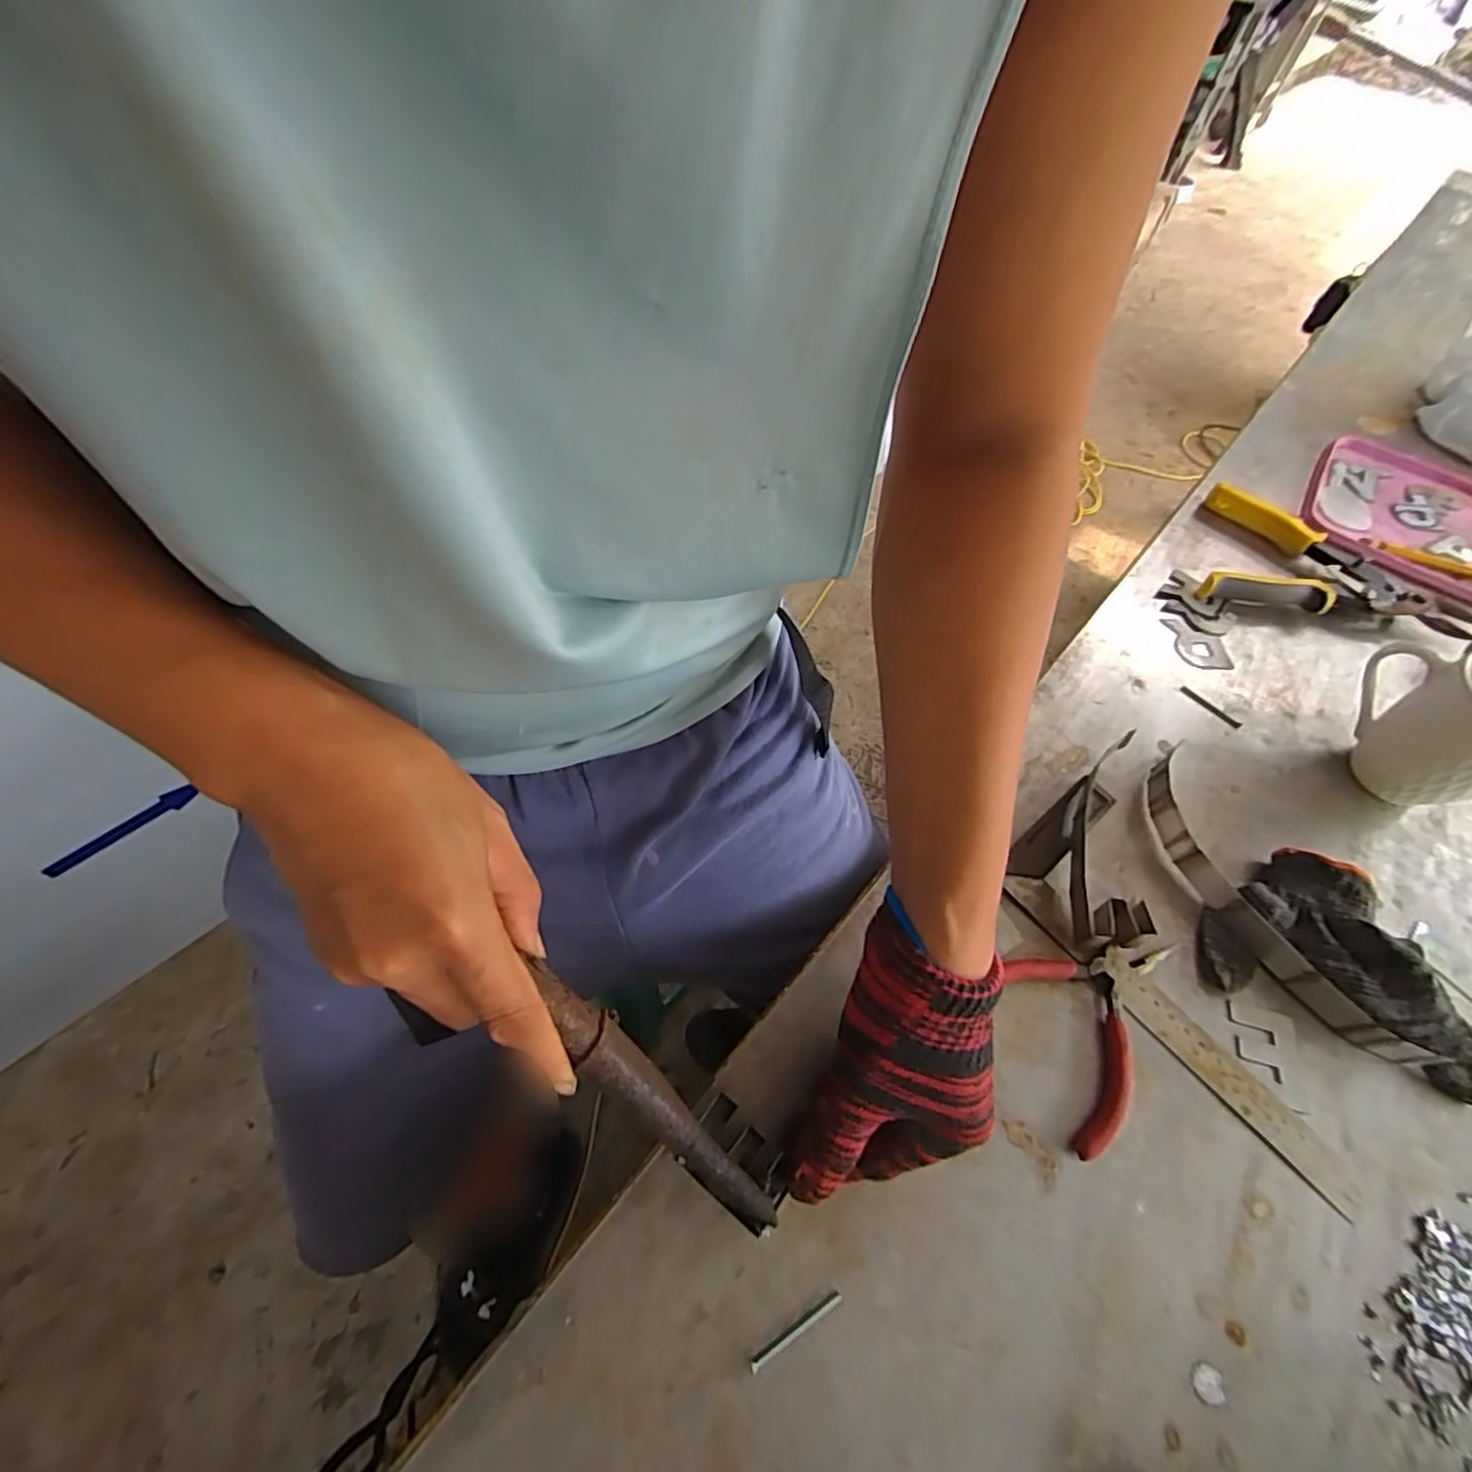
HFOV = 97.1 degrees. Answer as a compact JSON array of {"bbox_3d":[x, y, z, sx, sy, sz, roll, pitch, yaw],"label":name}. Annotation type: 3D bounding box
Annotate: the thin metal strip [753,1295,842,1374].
[{"bbox_3d":[0.029,0.281,0.306,0.050,0.004,0.005,-27,65,-19],"label":"thin metal strip"}]

